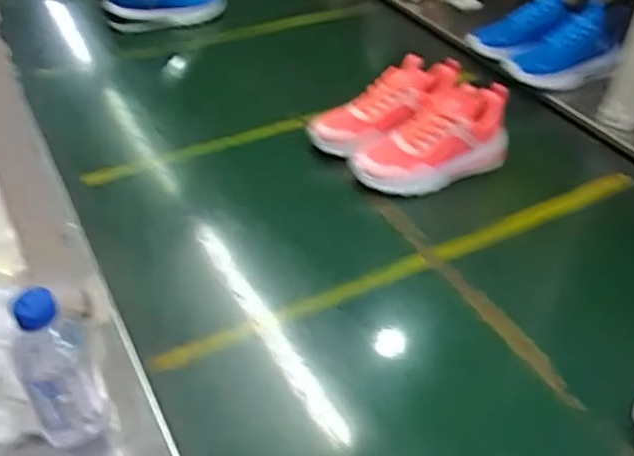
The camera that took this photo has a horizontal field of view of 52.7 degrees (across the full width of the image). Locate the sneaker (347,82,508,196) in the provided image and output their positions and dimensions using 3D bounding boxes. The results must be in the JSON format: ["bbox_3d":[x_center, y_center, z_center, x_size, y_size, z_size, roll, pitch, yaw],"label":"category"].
[{"bbox_3d":[0.165,-0.130,0.923,0.223,0.098,0.118,-24,47,-23],"label":"sneaker"}]

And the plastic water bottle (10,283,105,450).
[{"bbox_3d":[-0.222,0.117,0.542,0.058,0.168,0.057,-22,46,-25],"label":"plastic water bottle"}]

